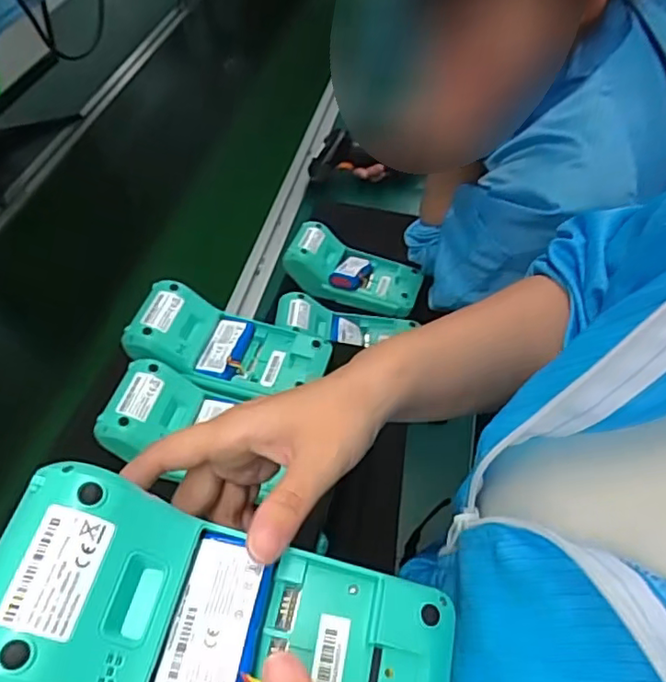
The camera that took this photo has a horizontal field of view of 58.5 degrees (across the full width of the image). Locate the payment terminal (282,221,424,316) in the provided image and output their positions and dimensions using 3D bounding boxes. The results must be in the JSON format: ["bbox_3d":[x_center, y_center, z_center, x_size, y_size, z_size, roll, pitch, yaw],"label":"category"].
[{"bbox_3d":[0.024,-0.087,0.780,0.175,0.053,0.084,21,48,-3],"label":"payment terminal"}]

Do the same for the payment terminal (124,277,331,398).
[{"bbox_3d":[-0.094,0.003,0.545,0.178,0.045,0.079,14,46,-8],"label":"payment terminal"}]

